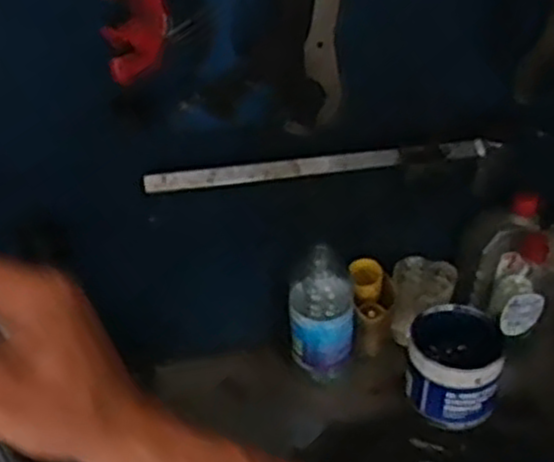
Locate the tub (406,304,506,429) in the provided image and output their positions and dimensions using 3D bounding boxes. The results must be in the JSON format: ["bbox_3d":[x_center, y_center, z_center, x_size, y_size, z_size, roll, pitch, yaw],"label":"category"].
[{"bbox_3d":[0.193,0.147,0.873,0.103,0.079,0.109,13,42,11],"label":"tub"}]

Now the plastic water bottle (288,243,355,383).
[{"bbox_3d":[0.050,0.096,0.887,0.076,0.157,0.060,5,41,2],"label":"plastic water bottle"}]

